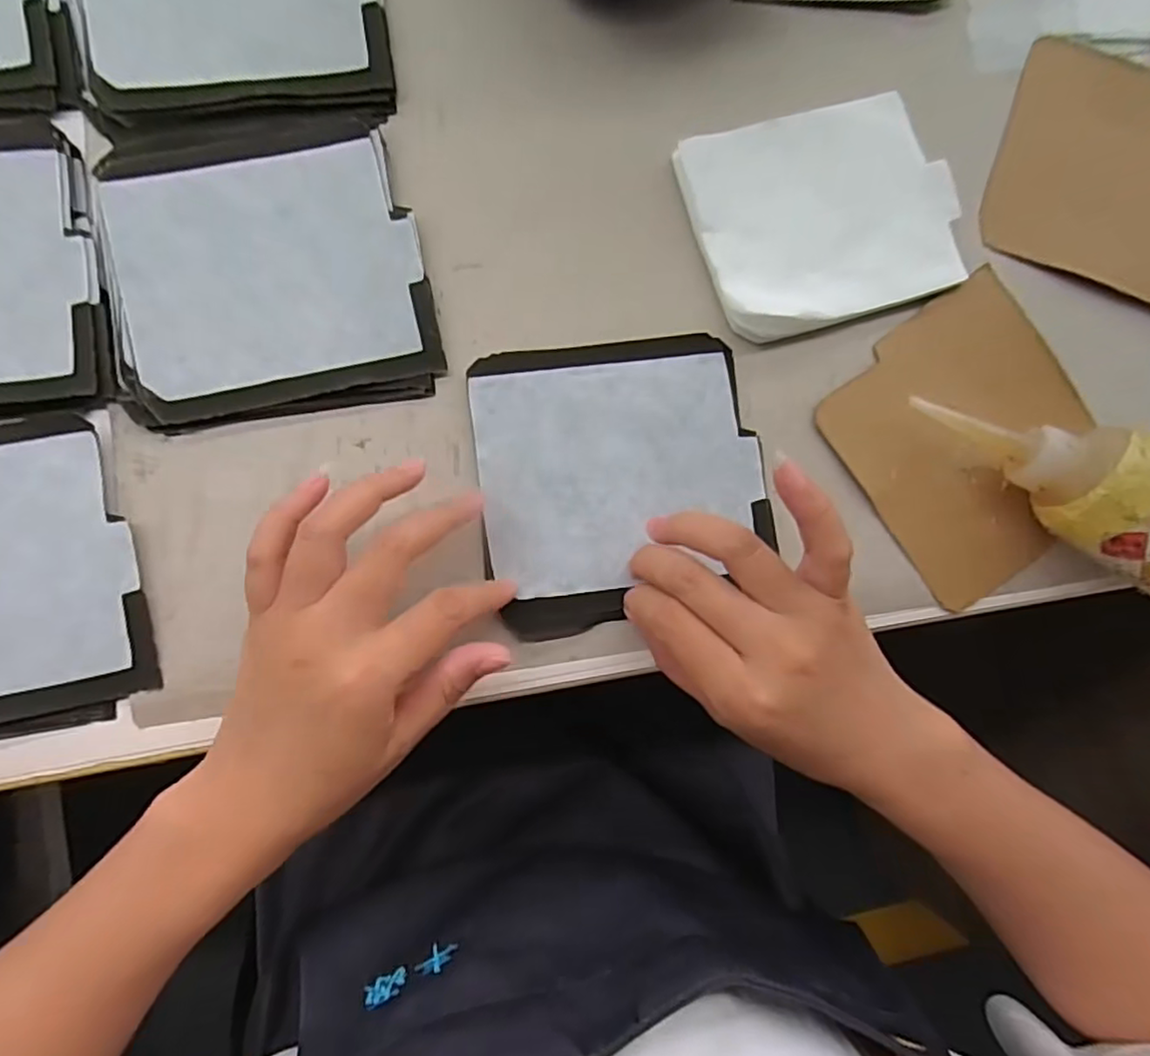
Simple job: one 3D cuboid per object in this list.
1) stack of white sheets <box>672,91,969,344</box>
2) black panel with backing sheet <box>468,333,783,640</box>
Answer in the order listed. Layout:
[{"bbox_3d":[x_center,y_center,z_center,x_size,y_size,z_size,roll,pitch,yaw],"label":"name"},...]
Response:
[{"bbox_3d":[0.126,-0.159,0.323,0.128,0.012,0.108,-19,87,-6],"label":"stack of white sheets"},{"bbox_3d":[0.023,-0.023,0.308,0.136,0.005,0.134,-6,86,-4],"label":"black panel with backing sheet"}]

